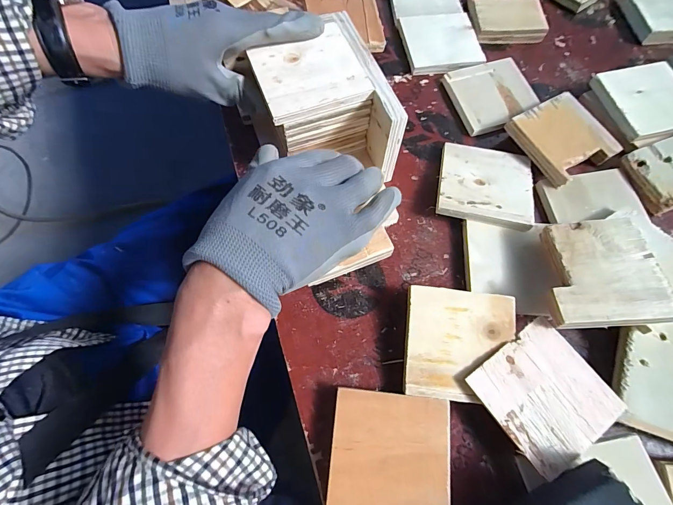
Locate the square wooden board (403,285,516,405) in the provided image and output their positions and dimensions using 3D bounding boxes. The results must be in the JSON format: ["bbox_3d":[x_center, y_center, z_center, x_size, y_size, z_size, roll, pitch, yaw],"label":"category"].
[{"bbox_3d":[0.102,0.075,0.278,0.086,0.007,0.088,6,69,3],"label":"square wooden board"}]

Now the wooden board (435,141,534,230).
[{"bbox_3d":[0.152,-0.072,0.344,0.090,0.012,0.091,11,69,6],"label":"wooden board"}]

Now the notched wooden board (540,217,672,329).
[{"bbox_3d":[0.217,0.015,0.281,0.088,0.009,0.090,-6,61,5],"label":"notched wooden board"}]

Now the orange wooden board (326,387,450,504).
[{"bbox_3d":[0.041,0.159,0.264,0.088,0.018,0.090,5,68,3],"label":"orange wooden board"}]

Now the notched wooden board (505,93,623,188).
[{"bbox_3d":[0.241,-0.124,0.357,0.089,0.017,0.086,-29,71,-10],"label":"notched wooden board"}]

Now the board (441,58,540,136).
[{"bbox_3d":[0.185,-0.187,0.400,0.096,0.009,0.089,-16,69,-5],"label":"board"}]

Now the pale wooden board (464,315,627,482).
[{"bbox_3d":[0.163,0.110,0.264,0.087,0.007,0.088,-35,72,-12],"label":"pale wooden board"}]

